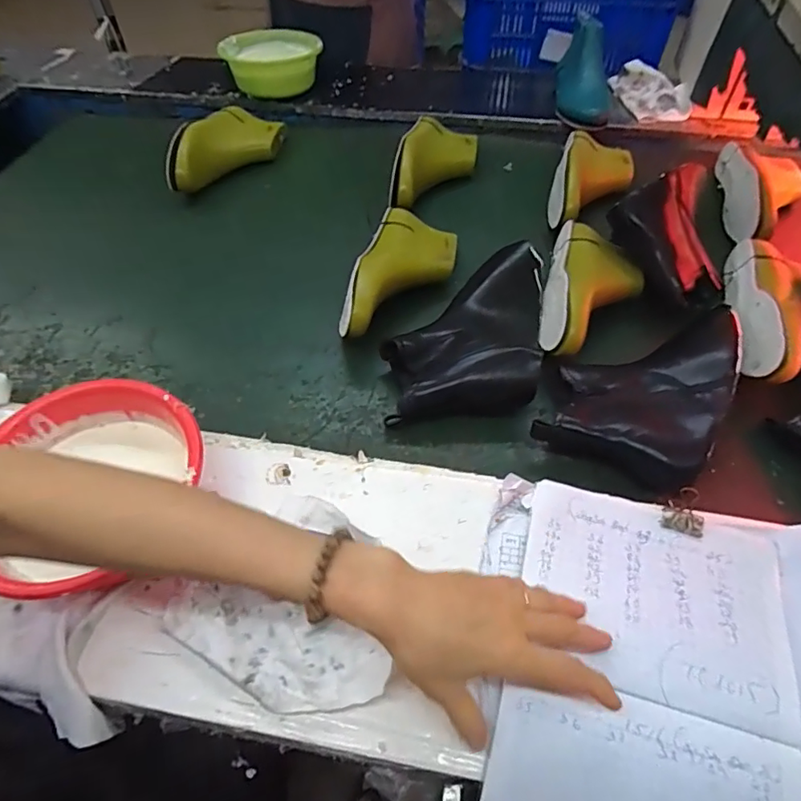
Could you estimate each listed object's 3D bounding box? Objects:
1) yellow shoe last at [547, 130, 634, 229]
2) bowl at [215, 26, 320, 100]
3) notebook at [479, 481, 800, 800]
[{"bbox_3d":[0.295,-0.339,0.818,0.111,0.063,0.233,17,54,13],"label":"yellow shoe last"},{"bbox_3d":[-0.249,-0.656,1.034,0.180,0.081,0.164,-14,53,-10],"label":"bowl"},{"bbox_3d":[0.181,0.224,0.404,0.205,0.054,0.306,13,53,10],"label":"notebook"}]

